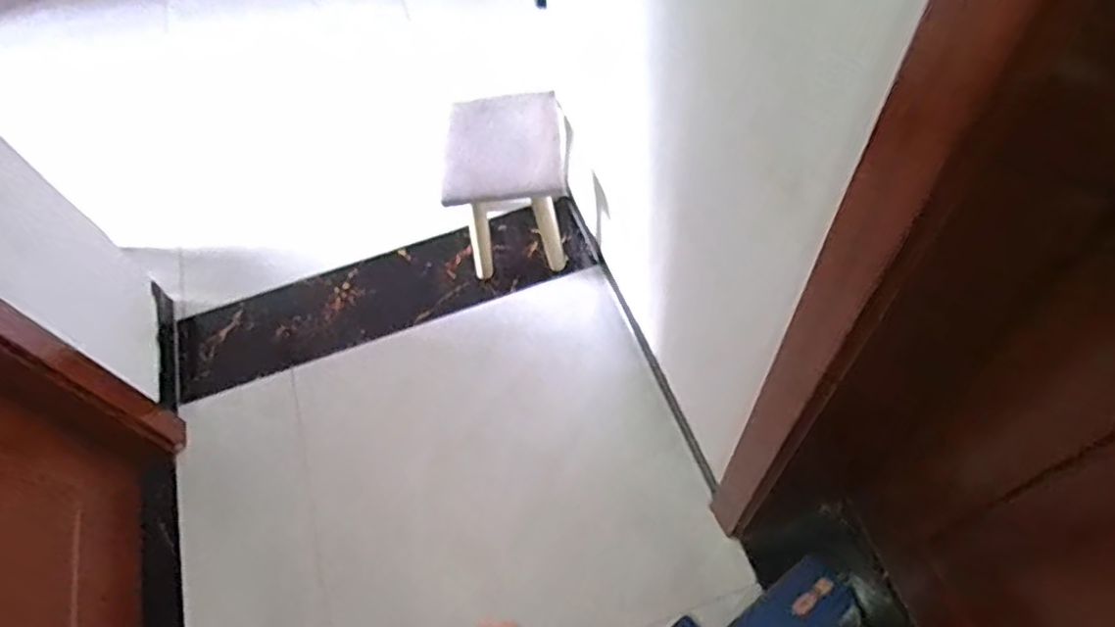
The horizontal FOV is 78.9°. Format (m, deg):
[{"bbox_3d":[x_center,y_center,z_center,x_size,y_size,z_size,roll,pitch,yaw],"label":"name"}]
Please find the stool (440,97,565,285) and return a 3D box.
[{"bbox_3d":[-0.109,-0.265,1.556,0.256,0.331,0.315,-2,59,4],"label":"stool"}]

